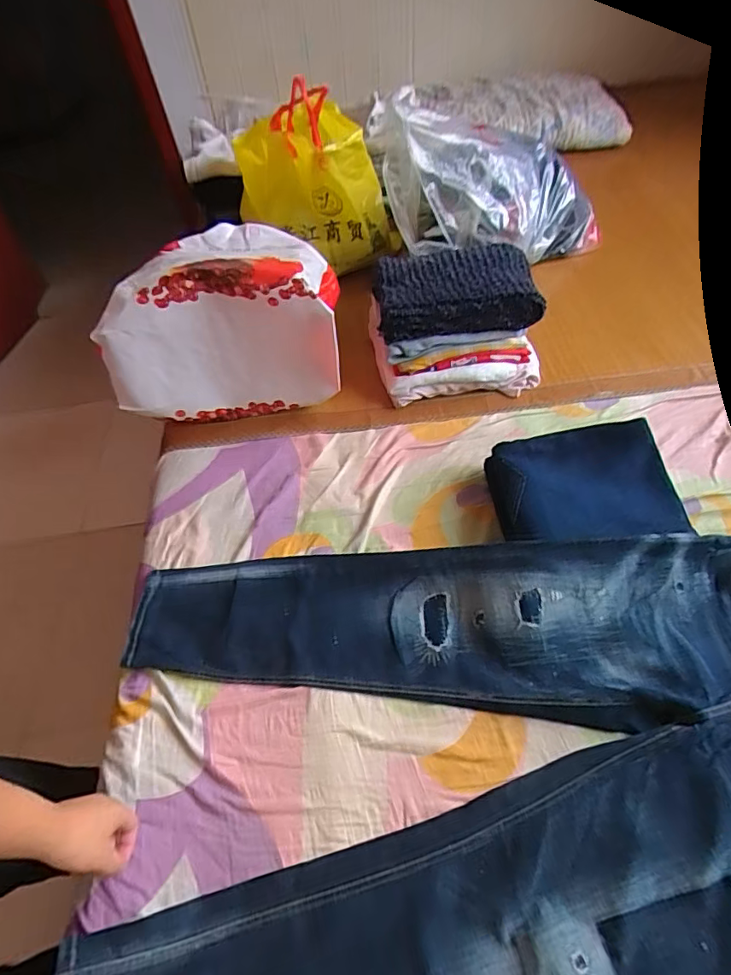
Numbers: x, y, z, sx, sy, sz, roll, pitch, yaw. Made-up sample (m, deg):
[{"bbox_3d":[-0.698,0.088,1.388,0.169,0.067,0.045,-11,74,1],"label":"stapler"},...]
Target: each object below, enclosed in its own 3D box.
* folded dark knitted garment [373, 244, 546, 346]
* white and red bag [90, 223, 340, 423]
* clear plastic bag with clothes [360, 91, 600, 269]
[{"bbox_3d":[0.161,-0.371,0.986,0.291,0.065,0.205,-8,51,-1],"label":"folded dark knitted garment"},{"bbox_3d":[-0.253,-0.305,0.982,0.388,0.269,0.296,-9,51,-1],"label":"white and red bag"},{"bbox_3d":[0.296,-0.583,1.102,0.560,0.211,0.205,-2,48,-28],"label":"clear plastic bag with clothes"}]

